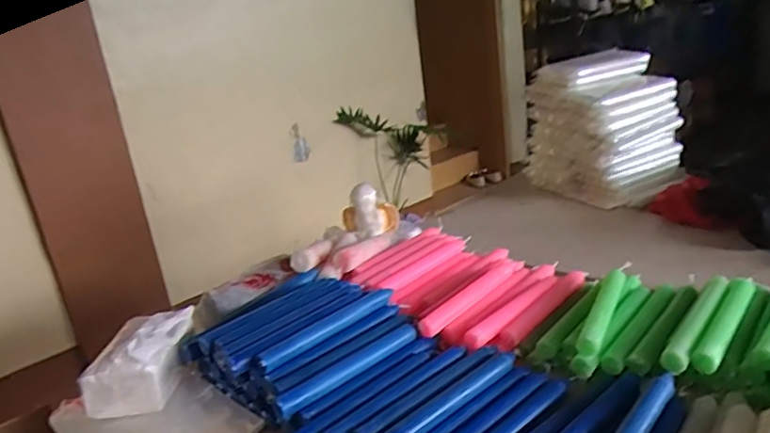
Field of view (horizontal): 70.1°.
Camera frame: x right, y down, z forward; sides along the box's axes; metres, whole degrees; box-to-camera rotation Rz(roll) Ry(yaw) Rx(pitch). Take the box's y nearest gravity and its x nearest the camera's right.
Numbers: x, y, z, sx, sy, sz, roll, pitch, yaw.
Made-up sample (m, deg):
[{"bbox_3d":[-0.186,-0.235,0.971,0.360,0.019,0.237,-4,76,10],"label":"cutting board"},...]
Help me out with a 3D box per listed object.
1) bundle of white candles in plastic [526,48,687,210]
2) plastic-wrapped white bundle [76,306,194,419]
[{"bbox_3d":[0.472,-0.188,1.195,0.230,0.289,0.239,-15,20,-24],"label":"bundle of white candles in plastic"},{"bbox_3d":[-0.296,0.172,0.675,0.097,0.075,0.124,-6,18,4],"label":"plastic-wrapped white bundle"}]

